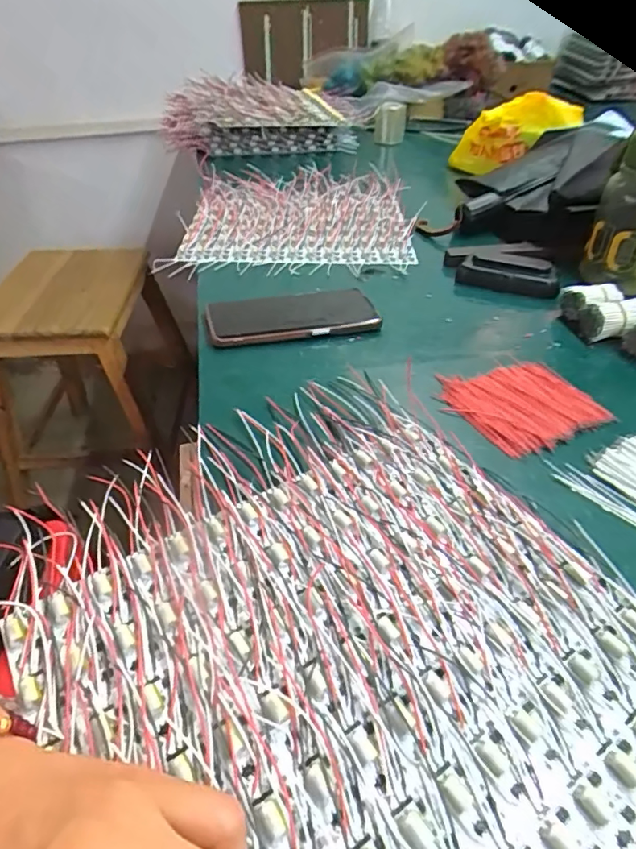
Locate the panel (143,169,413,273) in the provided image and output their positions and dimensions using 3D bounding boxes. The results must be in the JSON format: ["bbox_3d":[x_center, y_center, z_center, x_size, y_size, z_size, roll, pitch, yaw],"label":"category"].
[{"bbox_3d":[-0.027,-0.285,0.703,0.289,0.027,0.262,1,46,4],"label":"panel"}]

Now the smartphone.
[{"bbox_3d":[-0.026,-0.106,0.510,0.161,0.011,0.069,-8,43,-10],"label":"smartphone"}]

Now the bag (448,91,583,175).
[{"bbox_3d":[0.306,-0.464,0.826,0.201,0.093,0.100,-16,37,21],"label":"bag"}]

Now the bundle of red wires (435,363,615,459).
[{"bbox_3d":[0.164,-0.017,0.413,0.109,0.008,0.091,-10,43,-13],"label":"bundle of red wires"}]

